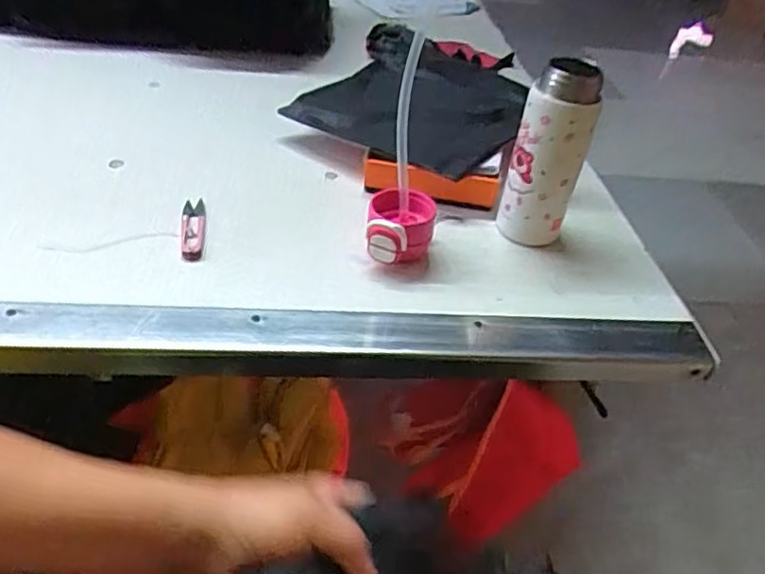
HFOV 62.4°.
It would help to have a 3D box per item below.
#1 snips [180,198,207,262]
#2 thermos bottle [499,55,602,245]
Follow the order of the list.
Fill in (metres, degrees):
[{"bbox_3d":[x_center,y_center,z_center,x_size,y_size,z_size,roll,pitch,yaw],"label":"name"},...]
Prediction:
[{"bbox_3d":[-0.192,-0.061,0.640,0.024,0.011,0.105,-1,41,-13],"label":"snips"},{"bbox_3d":[0.167,-0.132,0.644,0.070,0.179,0.062,14,40,4],"label":"thermos bottle"}]

